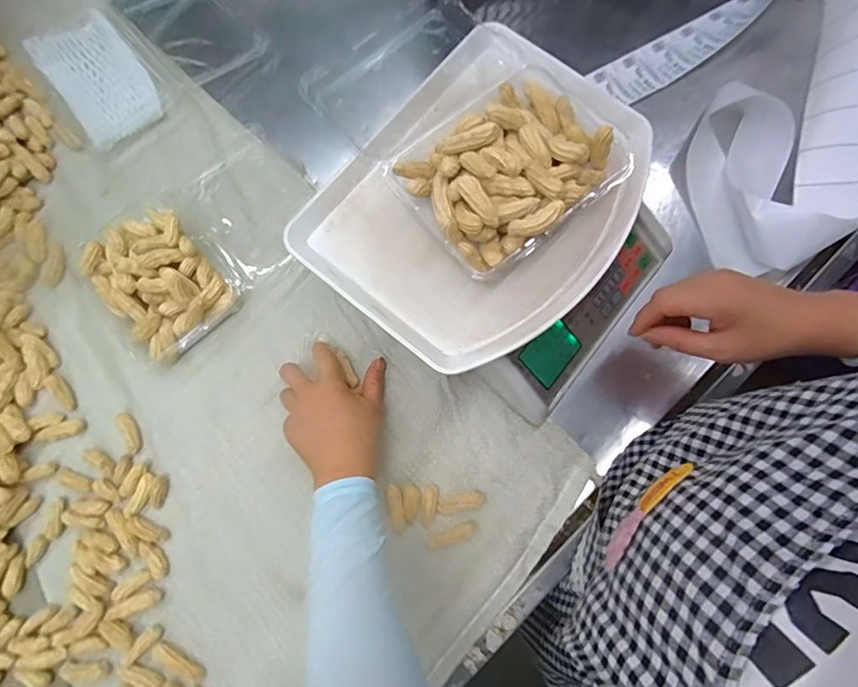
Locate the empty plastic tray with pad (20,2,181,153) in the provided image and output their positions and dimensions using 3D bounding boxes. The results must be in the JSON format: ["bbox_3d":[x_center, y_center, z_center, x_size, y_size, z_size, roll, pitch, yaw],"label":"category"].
[{"bbox_3d":[-0.383,-0.320,0.565,0.125,0.034,0.159,-37,80,-7],"label":"empty plastic tray with pad"}]

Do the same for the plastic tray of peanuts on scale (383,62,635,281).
[{"bbox_3d":[0.072,-0.147,0.398,0.186,0.049,0.134,-37,79,-6],"label":"plastic tray of peanuts on scale"}]

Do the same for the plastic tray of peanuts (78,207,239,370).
[{"bbox_3d":[-0.286,-0.065,0.507,0.124,0.048,0.155,-38,80,-7],"label":"plastic tray of peanuts"}]

